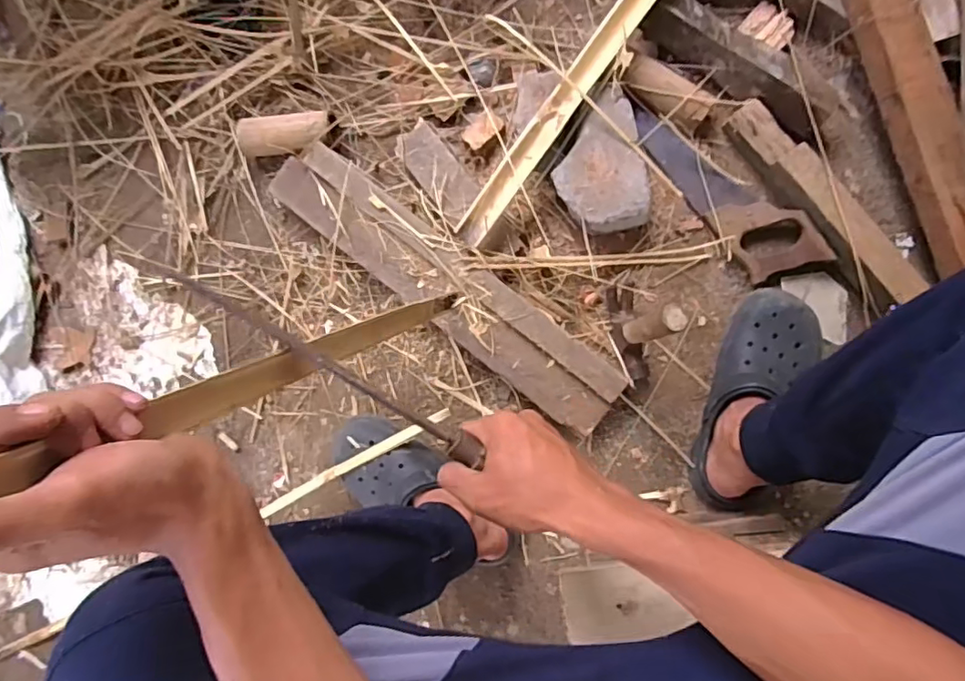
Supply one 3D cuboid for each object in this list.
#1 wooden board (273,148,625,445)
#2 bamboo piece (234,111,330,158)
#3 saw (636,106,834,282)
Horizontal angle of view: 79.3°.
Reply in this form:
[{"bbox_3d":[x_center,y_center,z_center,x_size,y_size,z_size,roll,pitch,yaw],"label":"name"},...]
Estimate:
[{"bbox_3d":[-0.059,-0.081,0.793,0.563,0.051,0.104,38,92,8],"label":"wooden board"},{"bbox_3d":[-0.286,-0.297,0.846,0.141,0.048,0.057,-5,86,7],"label":"bamboo piece"},{"bbox_3d":[0.320,-0.195,0.761,0.092,0.029,0.298,-39,83,3],"label":"saw"}]

